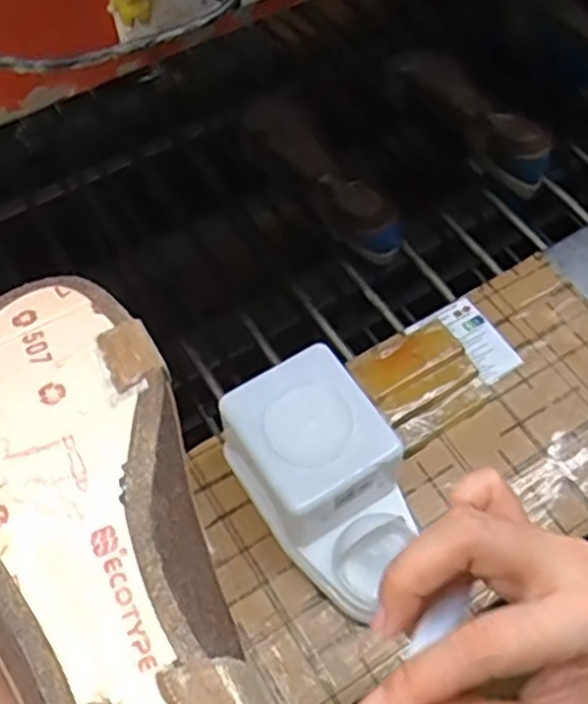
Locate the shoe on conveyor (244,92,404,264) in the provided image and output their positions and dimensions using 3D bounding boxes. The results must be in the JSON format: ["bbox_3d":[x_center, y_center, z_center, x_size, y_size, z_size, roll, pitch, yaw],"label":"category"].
[{"bbox_3d":[0.024,-0.187,0.814,0.066,0.073,0.226,-31,63,-16],"label":"shoe on conveyor"}]

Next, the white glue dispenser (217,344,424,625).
[{"bbox_3d":[0.027,0.098,0.561,0.098,0.117,0.159,-31,63,-16],"label":"white glue dispenser"}]

